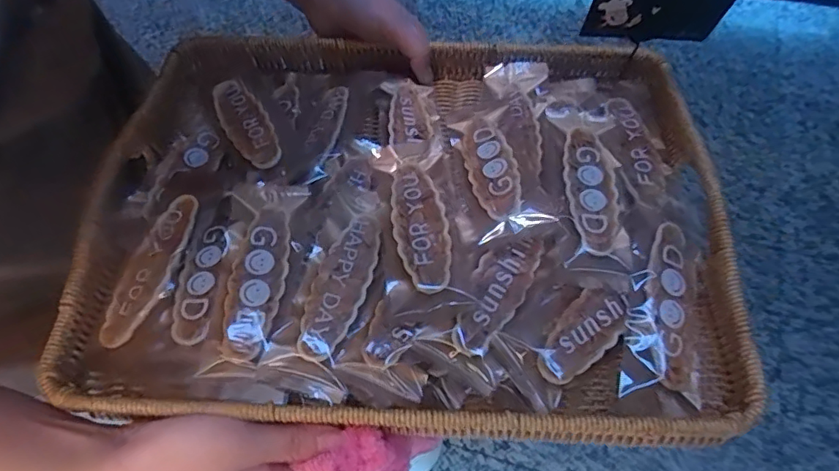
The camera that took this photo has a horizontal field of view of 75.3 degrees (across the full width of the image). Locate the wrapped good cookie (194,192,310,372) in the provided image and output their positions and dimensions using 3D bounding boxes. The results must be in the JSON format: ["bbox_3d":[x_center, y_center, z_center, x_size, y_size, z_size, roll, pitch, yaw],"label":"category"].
[{"bbox_3d":[-0.098,0.021,0.337,0.034,0.010,0.126,5,63,8],"label":"wrapped good cookie"}]

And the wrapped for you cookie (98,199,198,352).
[{"bbox_3d":[-0.171,0.020,0.345,0.028,0.010,0.103,12,64,11],"label":"wrapped for you cookie"}]

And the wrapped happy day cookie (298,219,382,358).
[{"bbox_3d":[-0.047,0.029,0.335,0.030,0.010,0.098,14,65,12],"label":"wrapped happy day cookie"}]

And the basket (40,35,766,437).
[{"bbox_3d":[-0.009,-0.027,0.372,0.392,0.047,0.302,1,58,4],"label":"basket"}]

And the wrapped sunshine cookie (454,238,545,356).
[{"bbox_3d":[0.045,0.031,0.324,0.033,0.010,0.084,28,69,18],"label":"wrapped sunshine cookie"}]

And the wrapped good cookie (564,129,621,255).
[{"bbox_3d":[0.116,-0.035,0.368,0.032,0.006,0.100,2,63,6],"label":"wrapped good cookie"}]

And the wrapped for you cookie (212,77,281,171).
[{"bbox_3d":[-0.129,-0.083,0.405,0.032,0.011,0.099,-31,64,-11],"label":"wrapped for you cookie"}]

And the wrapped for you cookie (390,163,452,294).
[{"bbox_3d":[0.000,-0.008,0.349,0.033,0.016,0.102,-10,62,0],"label":"wrapped for you cookie"}]

